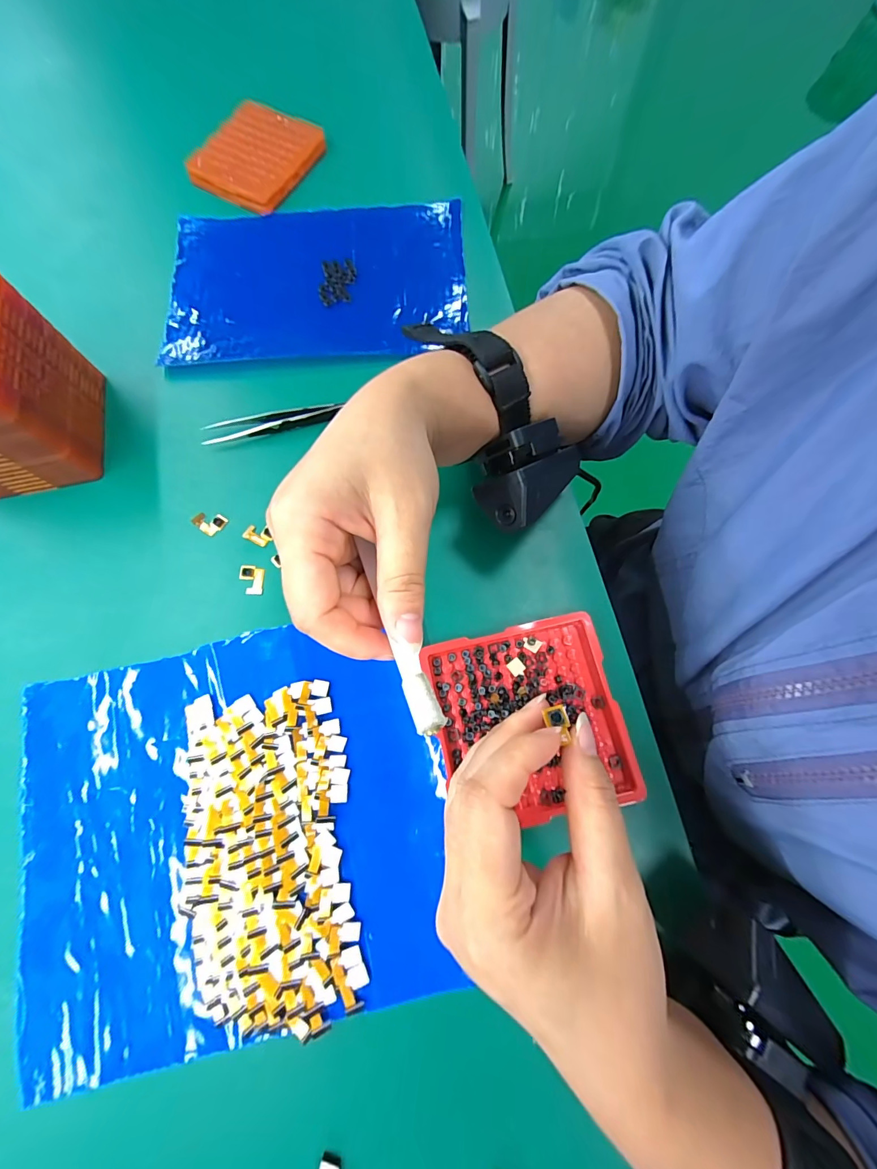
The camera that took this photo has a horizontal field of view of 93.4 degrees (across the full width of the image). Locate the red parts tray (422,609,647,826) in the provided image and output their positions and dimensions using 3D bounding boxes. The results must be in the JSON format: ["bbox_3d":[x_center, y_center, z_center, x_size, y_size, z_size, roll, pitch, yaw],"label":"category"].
[{"bbox_3d":[0.050,0.074,0.228,0.096,0.011,0.100,-13,76,-2],"label":"red parts tray"}]

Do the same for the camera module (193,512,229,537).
[{"bbox_3d":[-0.146,-0.040,0.263,0.018,0.004,0.015,32,79,9],"label":"camera module"}]

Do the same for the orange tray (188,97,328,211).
[{"bbox_3d":[-0.151,-0.357,0.341,0.082,0.013,0.087,30,79,9],"label":"orange tray"}]

